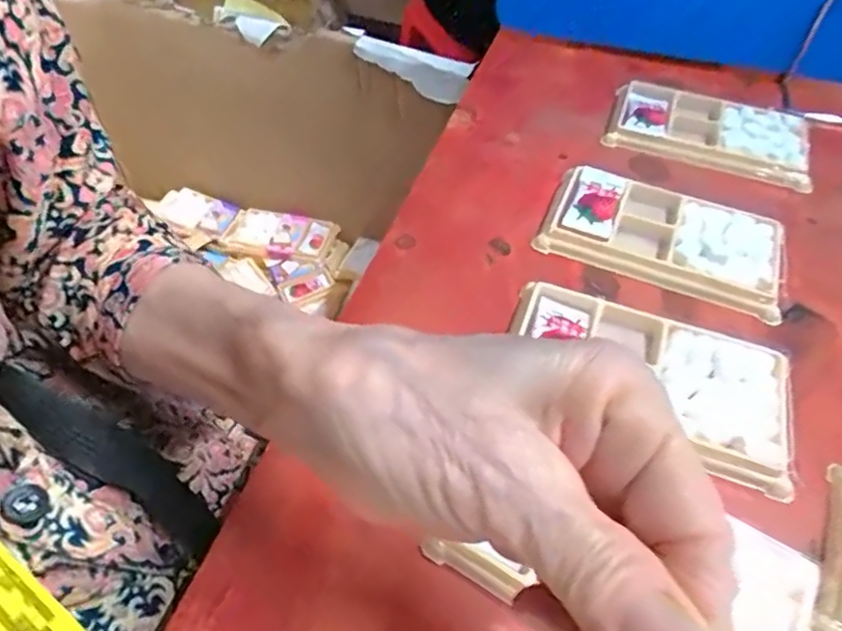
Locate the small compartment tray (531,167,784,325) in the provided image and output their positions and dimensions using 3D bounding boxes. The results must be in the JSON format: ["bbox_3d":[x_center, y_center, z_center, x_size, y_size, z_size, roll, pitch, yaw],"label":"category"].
[{"bbox_3d":[0.144,-0.049,0.353,0.137,0.016,0.078,22,55,18],"label":"small compartment tray"}]

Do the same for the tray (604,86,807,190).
[{"bbox_3d":[0.206,-0.135,0.422,0.135,0.016,0.077,18,54,15],"label":"tray"}]

